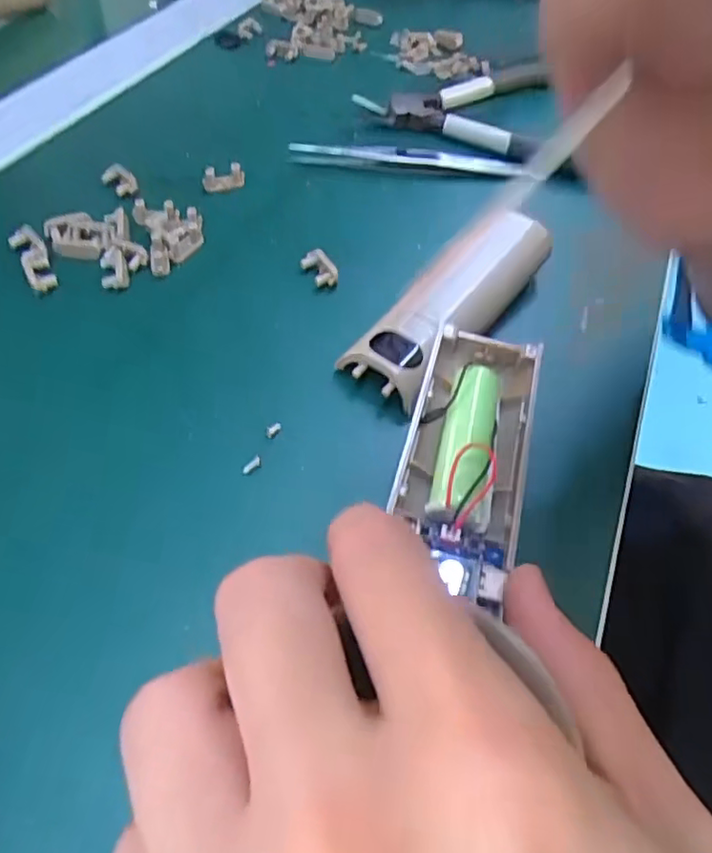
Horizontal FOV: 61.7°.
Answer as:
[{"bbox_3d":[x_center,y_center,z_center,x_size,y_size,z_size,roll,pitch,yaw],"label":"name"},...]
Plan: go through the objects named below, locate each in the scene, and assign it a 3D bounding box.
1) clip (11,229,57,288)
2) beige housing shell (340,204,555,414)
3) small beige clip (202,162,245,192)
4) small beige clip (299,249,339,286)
[{"bbox_3d":[-0.129,-0.067,0.239,0.012,0.007,0.035,-25,59,-23],"label":"clip"},{"bbox_3d":[0.038,-0.050,0.234,0.030,0.021,0.104,34,57,19],"label":"beige housing shell"},{"bbox_3d":[-0.062,-0.117,0.280,0.020,0.010,0.006,-13,55,-15],"label":"small beige clip"},{"bbox_3d":[-0.015,-0.066,0.250,0.009,0.009,0.019,-25,59,-23],"label":"small beige clip"}]

